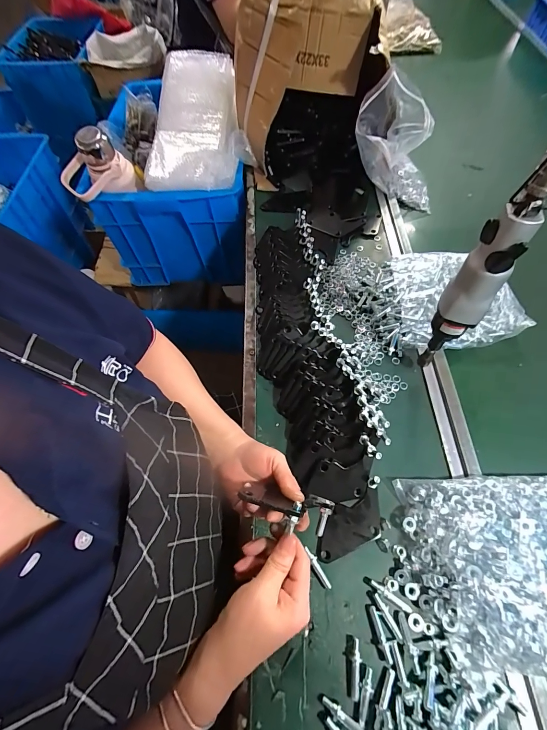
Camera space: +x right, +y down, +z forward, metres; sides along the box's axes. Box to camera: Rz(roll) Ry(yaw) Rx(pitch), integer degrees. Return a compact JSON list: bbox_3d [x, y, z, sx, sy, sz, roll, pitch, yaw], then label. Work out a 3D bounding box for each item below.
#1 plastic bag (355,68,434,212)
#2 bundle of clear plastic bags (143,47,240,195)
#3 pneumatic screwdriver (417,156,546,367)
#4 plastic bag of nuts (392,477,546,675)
[{"bbox_3d":[0.235,-0.392,0.625,0.104,0.245,0.096,-26,60,19],"label":"plastic bag"},{"bbox_3d":[-0.159,-0.523,0.692,0.201,0.041,0.305,5,82,4],"label":"bundle of clear plastic bags"},{"bbox_3d":[0.224,-0.088,0.358,0.048,0.286,0.045,30,67,16],"label":"pneumatic screwdriver"},{"bbox_3d":[0.298,0.224,0.368,0.269,0.054,0.184,0,61,0],"label":"plastic bag of nuts"}]

